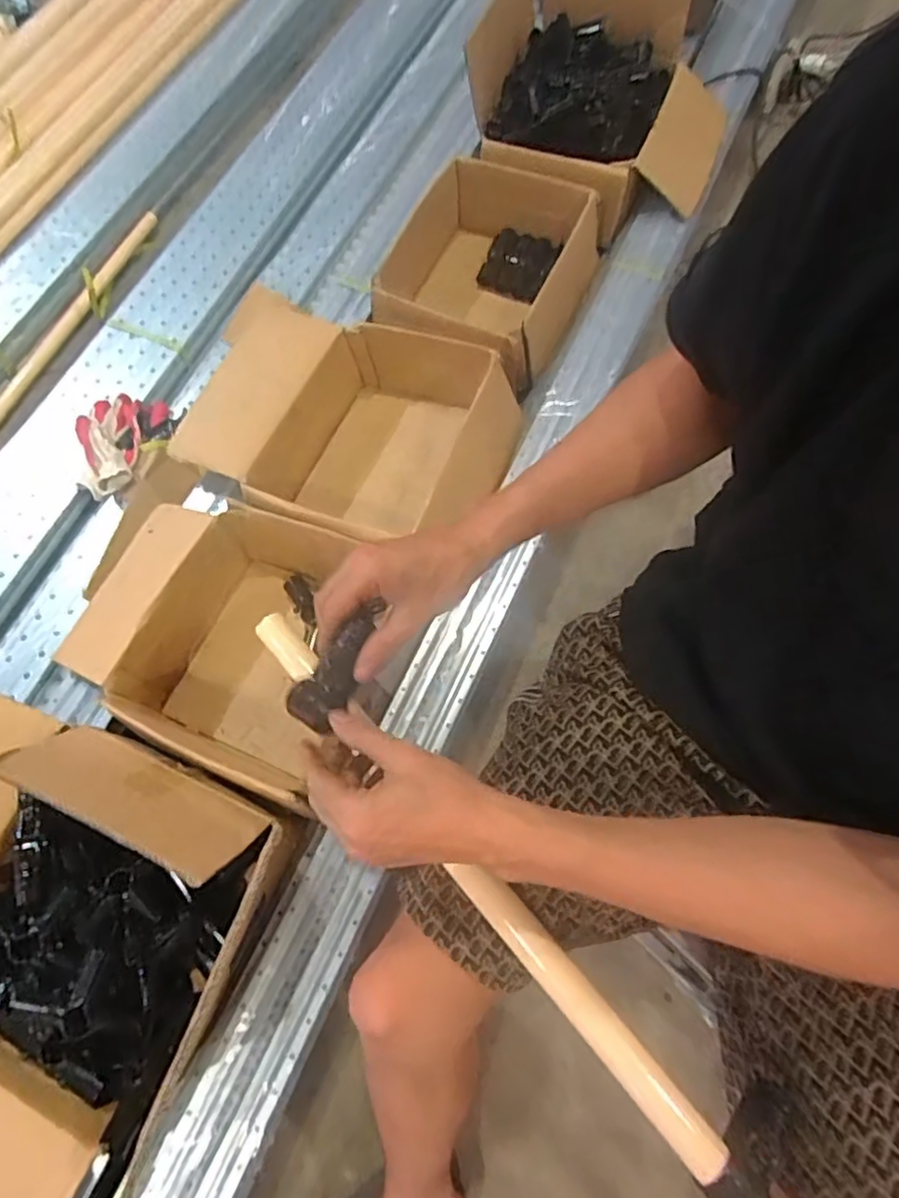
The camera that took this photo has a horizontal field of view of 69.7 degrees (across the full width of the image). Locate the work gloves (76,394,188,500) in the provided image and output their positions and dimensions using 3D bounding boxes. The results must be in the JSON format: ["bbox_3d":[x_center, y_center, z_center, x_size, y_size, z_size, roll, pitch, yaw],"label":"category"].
[{"bbox_3d":[-0.553,-0.265,1.077,0.150,0.053,0.201,25,71,13],"label":"work gloves"}]

